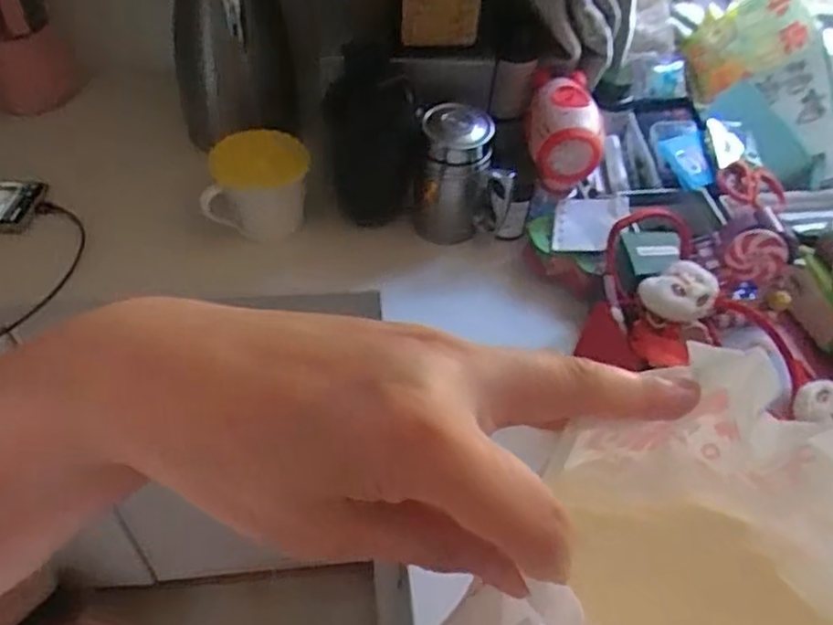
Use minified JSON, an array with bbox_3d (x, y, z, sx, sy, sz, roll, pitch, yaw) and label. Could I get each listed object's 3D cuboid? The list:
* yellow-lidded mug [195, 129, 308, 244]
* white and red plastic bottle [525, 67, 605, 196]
[{"bbox_3d":[-0.161,-0.131,0.707,0.104,0.080,0.077,-1,50,-5],"label":"yellow-lidded mug"},{"bbox_3d":[0.160,-0.205,0.753,0.083,0.079,0.135,11,50,4],"label":"white and red plastic bottle"}]

